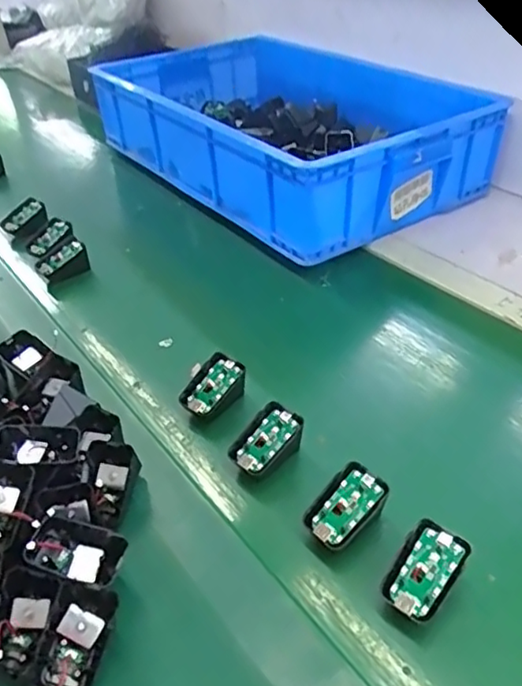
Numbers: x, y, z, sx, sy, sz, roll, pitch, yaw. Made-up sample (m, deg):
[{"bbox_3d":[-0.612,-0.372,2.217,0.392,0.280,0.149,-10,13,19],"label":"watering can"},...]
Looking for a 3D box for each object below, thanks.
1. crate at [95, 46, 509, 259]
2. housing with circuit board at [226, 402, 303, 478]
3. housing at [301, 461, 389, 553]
[{"bbox_3d":[0.002,-0.391,1.063,0.404,0.126,0.716,-23,43,-22],"label":"crate"},{"bbox_3d":[0.005,0.093,0.557,0.069,0.041,0.044,-30,45,-28],"label":"housing with circuit board"},{"bbox_3d":[0.069,0.137,0.494,0.064,0.039,0.044,-32,47,-30],"label":"housing"}]

